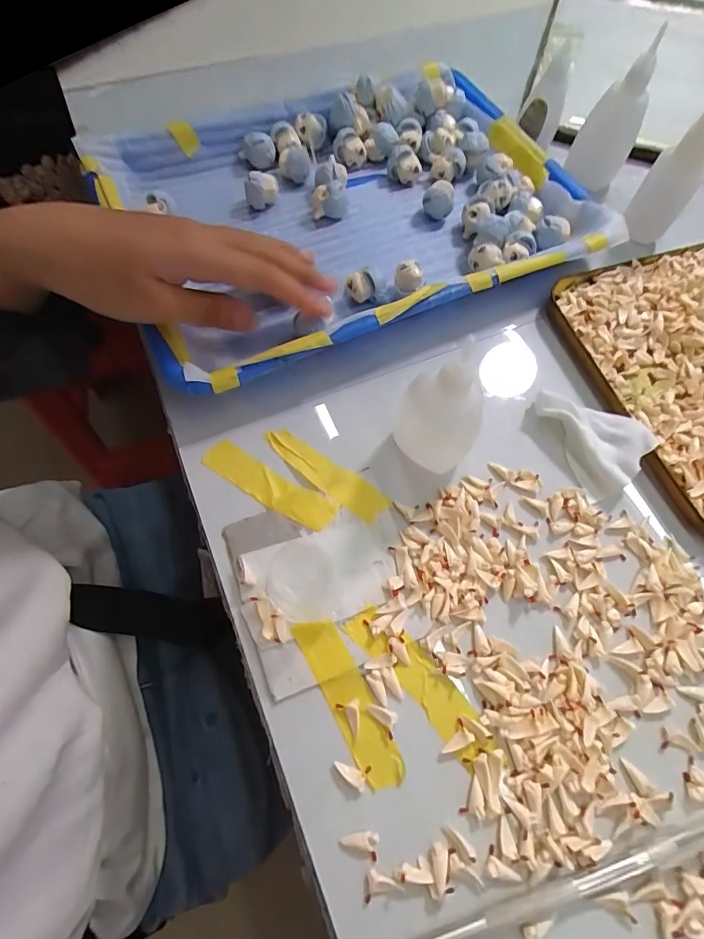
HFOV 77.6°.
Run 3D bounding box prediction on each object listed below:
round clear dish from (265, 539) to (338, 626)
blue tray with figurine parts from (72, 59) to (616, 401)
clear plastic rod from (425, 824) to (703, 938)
[{"bbox_3d":[-0.026,0.058,0.227,0.035,0.006,0.041,-10,66,-5],"label":"round clear dish"},{"bbox_3d":[-0.011,-0.212,0.337,0.327,0.035,0.278,-24,68,-11],"label":"blue tray with figurine parts"},{"bbox_3d":[0.097,0.172,0.182,0.147,0.007,0.009,-15,67,-7],"label":"clear plastic rod"}]

